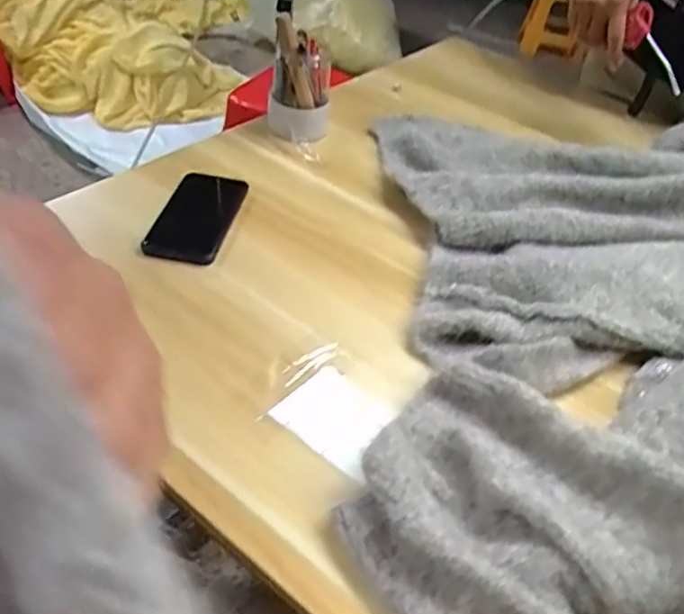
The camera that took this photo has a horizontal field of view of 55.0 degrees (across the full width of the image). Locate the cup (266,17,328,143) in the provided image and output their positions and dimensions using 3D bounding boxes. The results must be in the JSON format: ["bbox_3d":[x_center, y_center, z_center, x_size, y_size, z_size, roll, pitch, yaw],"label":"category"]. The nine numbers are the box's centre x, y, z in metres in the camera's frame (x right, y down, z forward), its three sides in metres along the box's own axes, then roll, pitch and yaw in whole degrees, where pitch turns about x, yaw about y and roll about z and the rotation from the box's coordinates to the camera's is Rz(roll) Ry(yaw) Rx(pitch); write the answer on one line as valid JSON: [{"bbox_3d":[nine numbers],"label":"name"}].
[{"bbox_3d":[-0.055,-0.295,0.864,0.077,0.142,0.075,4,41,-4],"label":"cup"}]

